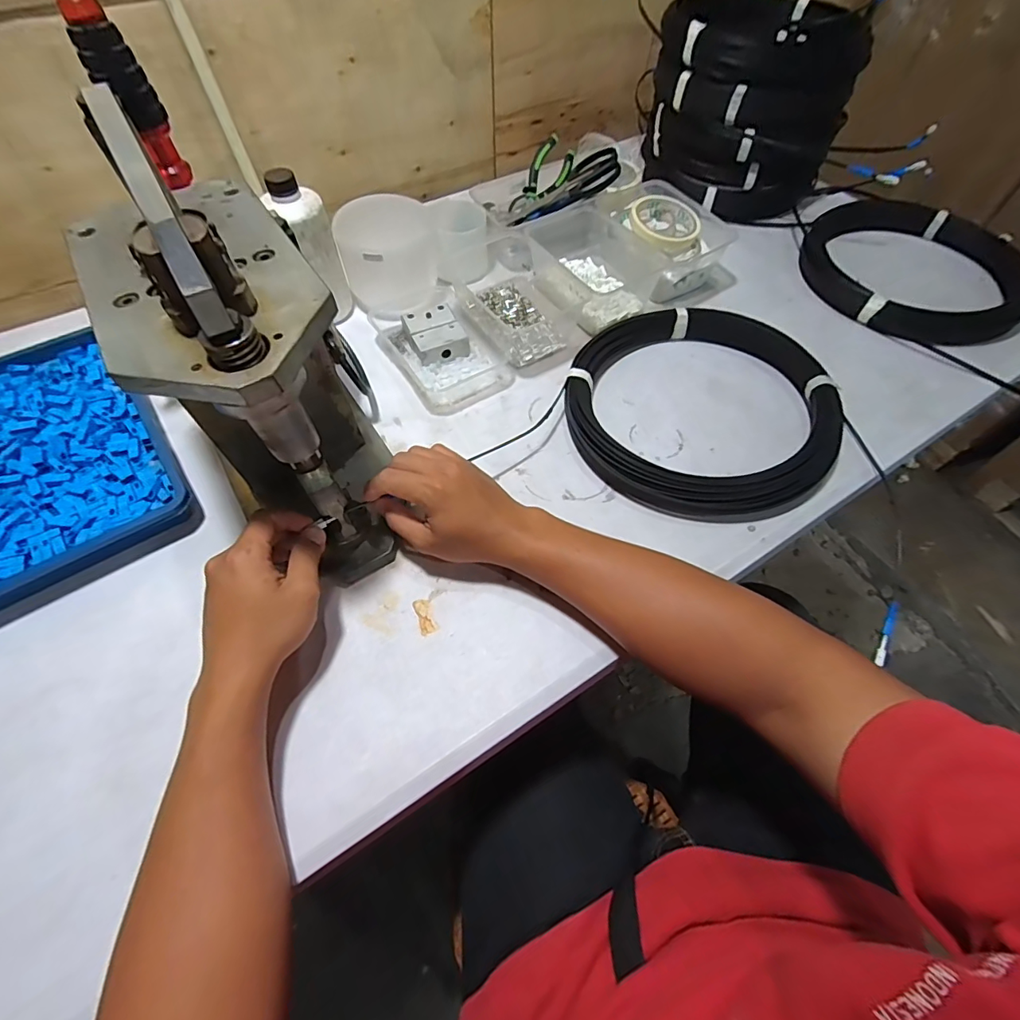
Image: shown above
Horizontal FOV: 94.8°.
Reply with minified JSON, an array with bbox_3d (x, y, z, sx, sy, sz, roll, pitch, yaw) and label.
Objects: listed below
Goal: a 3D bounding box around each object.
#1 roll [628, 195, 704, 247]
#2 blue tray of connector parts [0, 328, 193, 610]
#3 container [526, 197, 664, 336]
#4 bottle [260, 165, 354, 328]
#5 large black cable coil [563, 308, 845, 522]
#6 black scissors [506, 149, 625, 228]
[{"bbox_3d":[0.209,-0.392,0.632,0.094,0.023,0.094,1,61,-1],"label":"roll"},{"bbox_3d":[-0.491,-0.057,0.480,0.235,0.033,0.321,-31,63,-18],"label":"blue tray of connector parts"},{"bbox_3d":[0.105,-0.328,0.636,0.134,0.066,0.183,-24,61,-15],"label":"container"},{"bbox_3d":[-0.234,-0.309,0.566,0.053,0.162,0.064,30,63,17],"label":"bottle"},{"bbox_3d":[0.208,-0.116,0.516,0.272,0.051,0.277,1,61,-1],"label":"large black cable coil"},{"bbox_3d":[0.076,-0.451,0.667,0.162,0.023,0.082,-18,57,27],"label":"black scissors"}]

